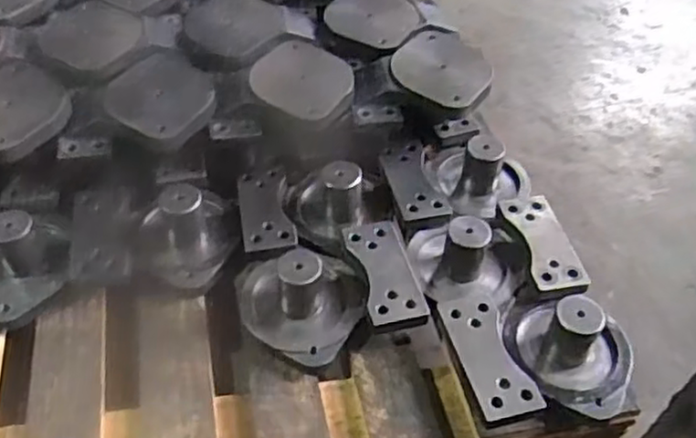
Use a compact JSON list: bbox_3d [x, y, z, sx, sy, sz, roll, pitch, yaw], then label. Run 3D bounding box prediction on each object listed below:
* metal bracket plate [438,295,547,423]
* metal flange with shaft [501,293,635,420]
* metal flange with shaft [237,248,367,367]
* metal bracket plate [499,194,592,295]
[{"bbox_3d":[0.147,0.140,0.737,0.064,0.009,0.149,-9,46,-8],"label":"metal bracket plate"},{"bbox_3d":[0.234,0.138,0.753,0.132,0.098,0.127,12,47,10],"label":"metal flange with shaft"},{"bbox_3d":[-0.055,0.081,0.790,0.146,0.076,0.130,23,50,20],"label":"metal flange with shaft"},{"bbox_3d":[0.235,0.025,0.852,0.059,0.015,0.166,-6,46,-7],"label":"metal bracket plate"}]

